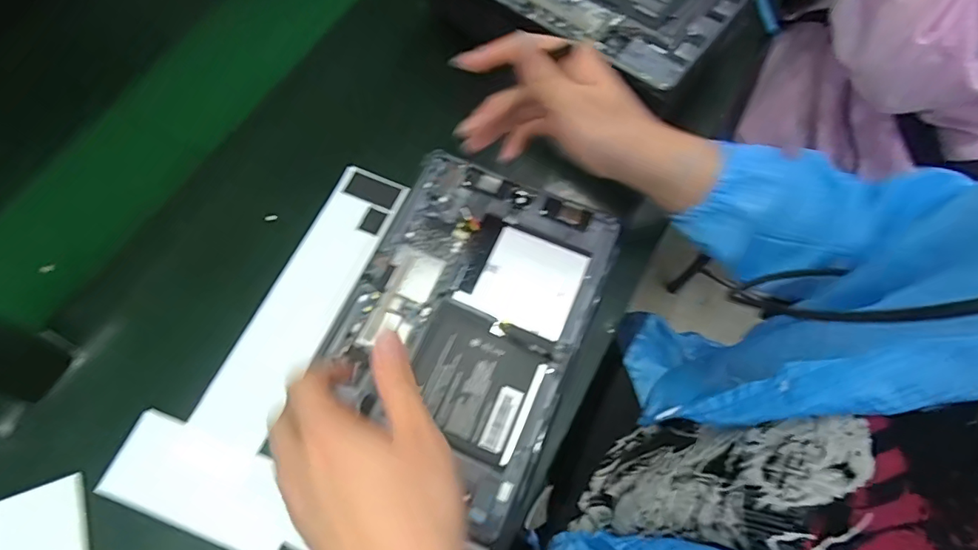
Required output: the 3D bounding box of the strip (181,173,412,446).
[{"bbox_3d":[-0.148,0.015,0.419,0.062,0.010,0.241,22,69,11],"label":"strip"}]

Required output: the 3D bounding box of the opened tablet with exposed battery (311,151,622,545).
[{"bbox_3d":[-0.017,0.029,0.385,0.169,0.010,0.240,21,69,10],"label":"opened tablet with exposed battery"}]

